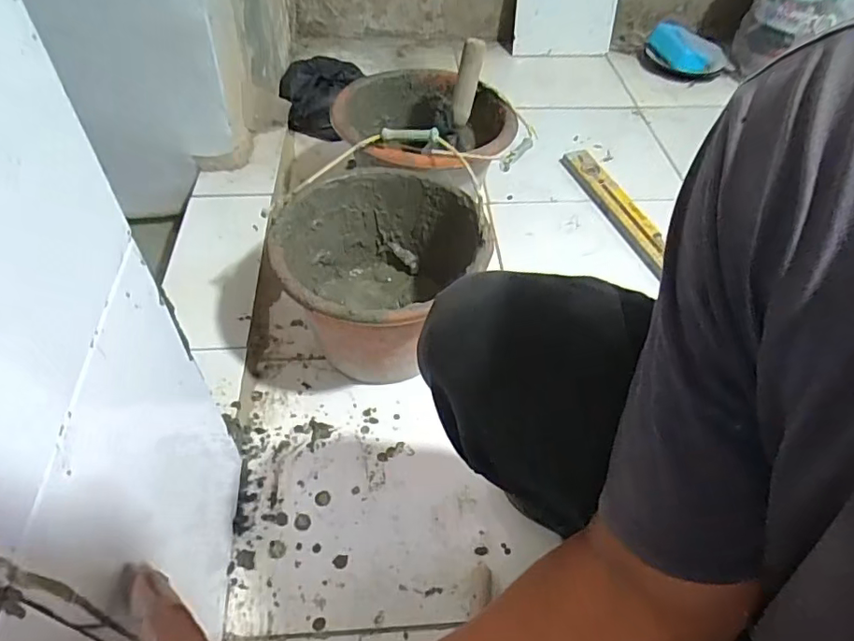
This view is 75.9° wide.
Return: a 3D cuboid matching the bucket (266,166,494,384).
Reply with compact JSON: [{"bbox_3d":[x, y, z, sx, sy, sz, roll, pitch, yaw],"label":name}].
[{"bbox_3d":[-0.061,-0.053,0.751,0.266,0.198,0.303,-3,48,-5],"label":"bucket"}]

